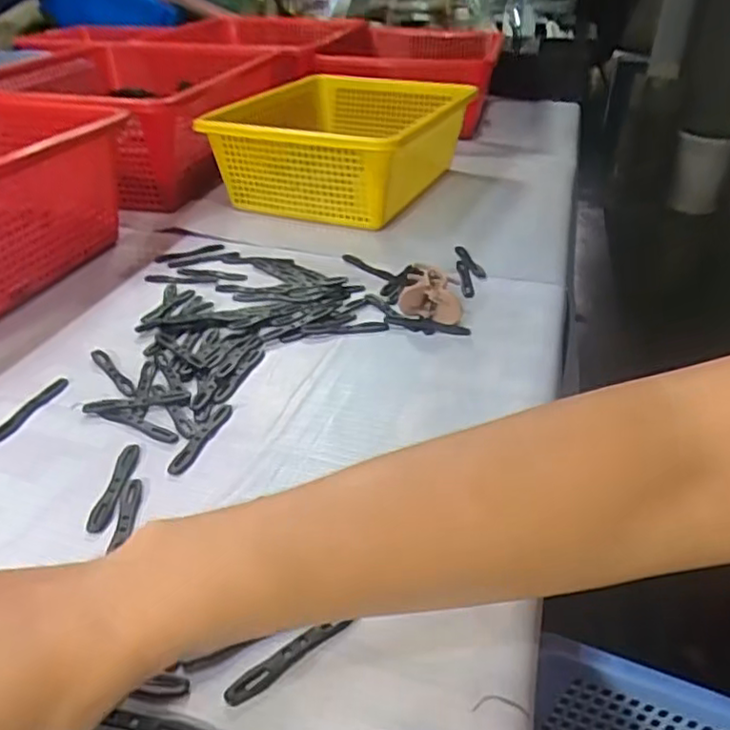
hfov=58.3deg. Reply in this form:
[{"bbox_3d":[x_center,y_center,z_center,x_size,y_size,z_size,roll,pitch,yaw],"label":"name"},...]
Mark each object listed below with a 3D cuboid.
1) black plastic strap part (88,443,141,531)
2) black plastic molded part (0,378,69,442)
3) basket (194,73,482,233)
[{"bbox_3d":[-0.145,0.069,0.379,0.013,0.004,0.069,2,33,3],"label":"black plastic strap part"},{"bbox_3d":[-0.225,0.028,0.440,0.012,0.004,0.069,10,35,15],"label":"black plastic molded part"},{"bbox_3d":[-0.013,-0.269,0.804,0.222,0.111,0.347,14,36,21],"label":"basket"}]

